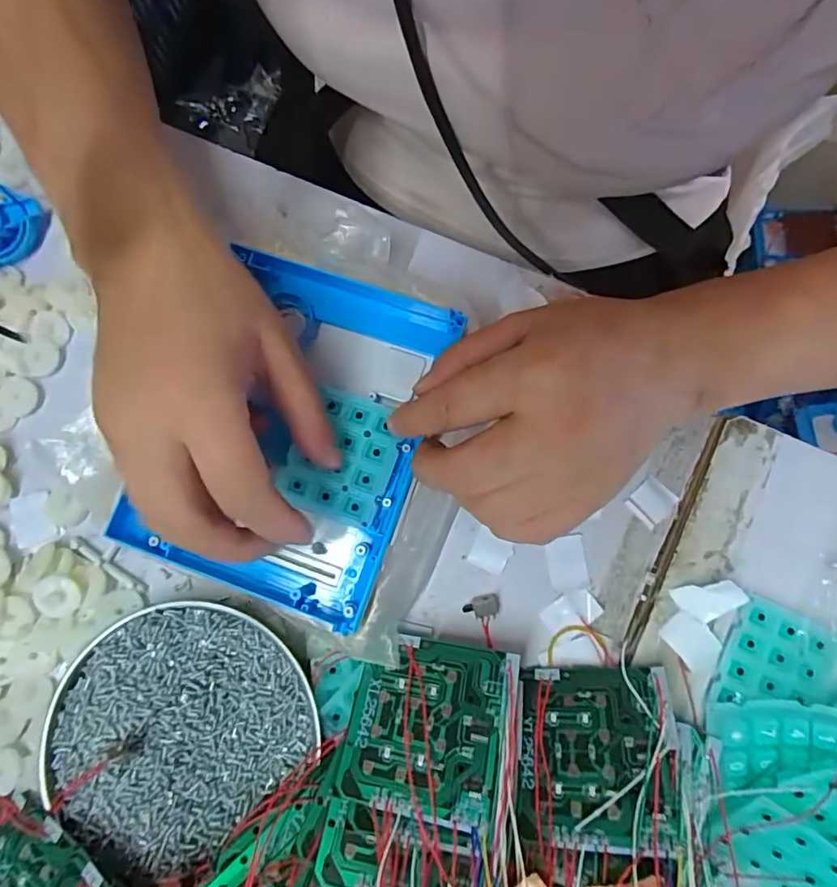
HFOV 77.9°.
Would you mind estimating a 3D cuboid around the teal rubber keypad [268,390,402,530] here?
[{"bbox_3d":[-0.037,0.006,0.251,0.047,0.011,0.059,19,78,6],"label":"teal rubber keypad"}]

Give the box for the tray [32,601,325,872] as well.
[{"bbox_3d":[-0.122,0.140,0.257,0.126,0.020,0.111,-40,79,-8],"label":"tray"}]

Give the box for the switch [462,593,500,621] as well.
[{"bbox_3d":[0.034,0.088,0.277,0.019,0.004,0.013,-9,76,-1],"label":"switch"}]

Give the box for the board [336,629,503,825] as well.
[{"bbox_3d":[0.003,0.126,0.237,0.067,0.004,0.072,5,55,13],"label":"board"}]

